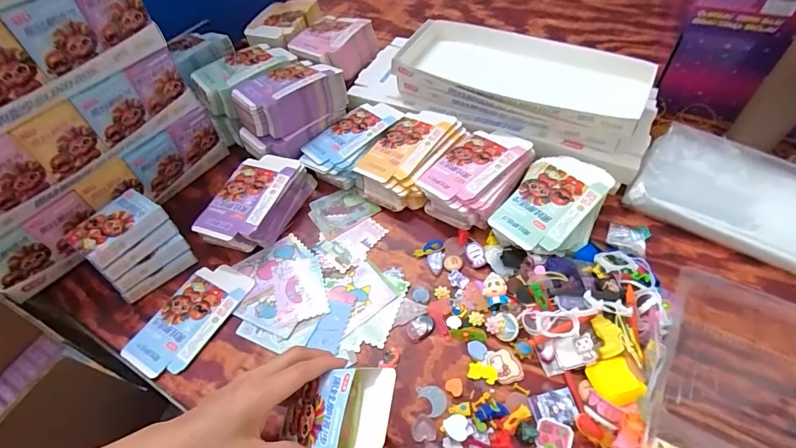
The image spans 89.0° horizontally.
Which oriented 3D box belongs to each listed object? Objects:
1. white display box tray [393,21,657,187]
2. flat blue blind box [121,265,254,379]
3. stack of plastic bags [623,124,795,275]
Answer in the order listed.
[{"bbox_3d":[0.181,-0.203,0.592,0.368,0.076,0.176,26,60,22],"label":"white display box tray"},{"bbox_3d":[-0.255,0.112,0.495,0.083,0.006,0.148,24,60,21],"label":"flat blue blind box"},{"bbox_3d":[0.446,-0.035,0.516,0.253,0.044,0.155,28,61,23],"label":"stack of plastic bags"}]

